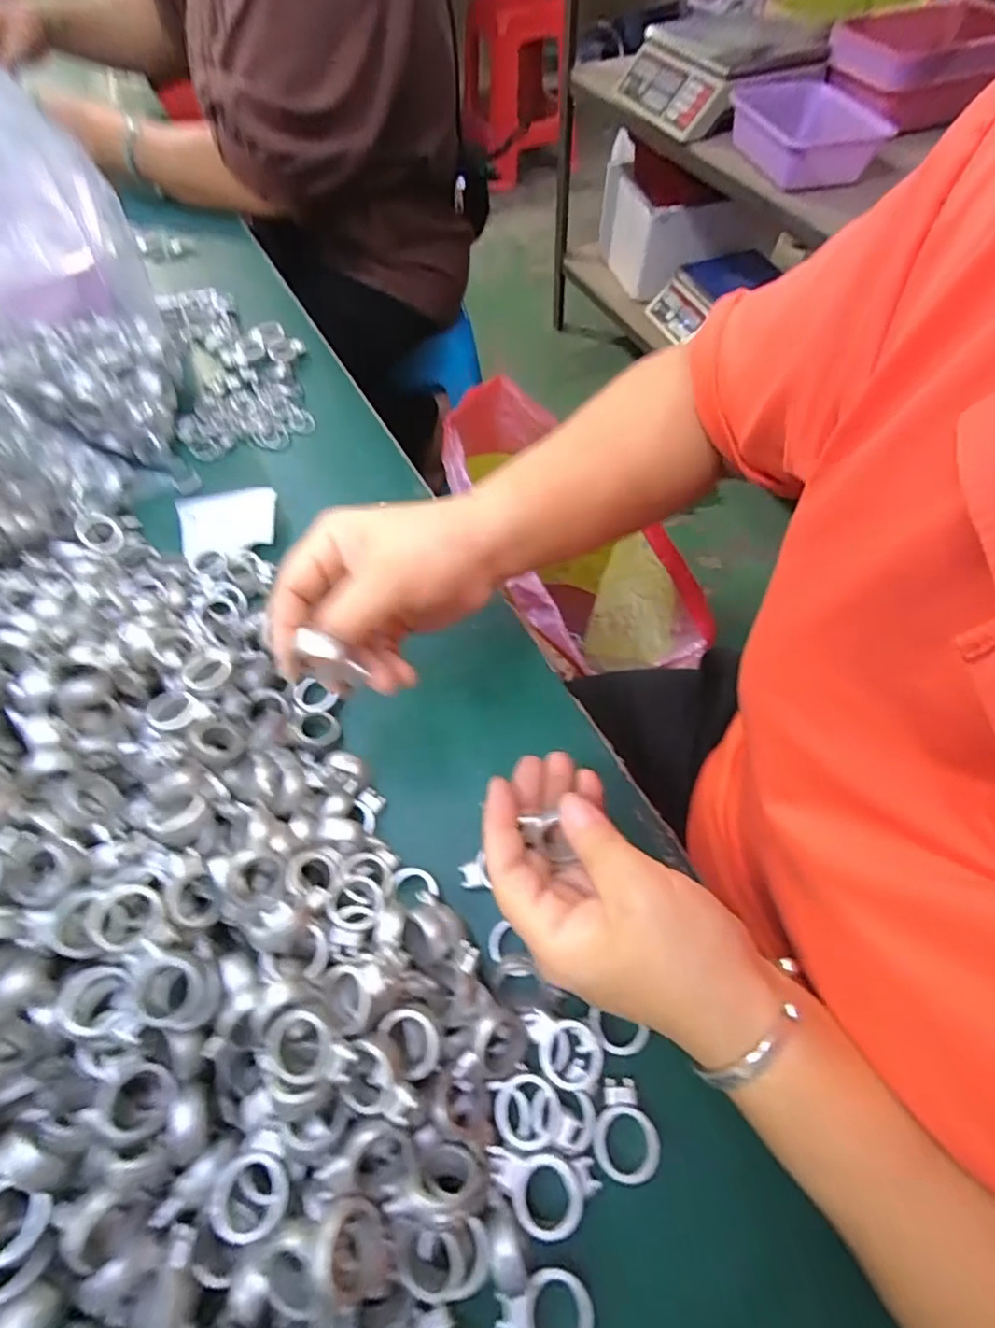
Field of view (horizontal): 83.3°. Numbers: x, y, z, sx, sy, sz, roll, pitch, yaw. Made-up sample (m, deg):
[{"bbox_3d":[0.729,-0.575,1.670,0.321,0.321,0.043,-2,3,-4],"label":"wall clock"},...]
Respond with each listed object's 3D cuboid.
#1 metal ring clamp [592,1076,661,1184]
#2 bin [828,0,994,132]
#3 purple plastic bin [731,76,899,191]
[{"bbox_3d":[0.054,0.197,0.238,0.027,0.009,0.034,-4,61,1],"label":"metal ring clamp"},{"bbox_3d":[0.690,-0.979,0.912,0.269,0.102,0.193,-9,61,-2],"label":"bin"},{"bbox_3d":[0.490,-0.853,0.904,0.204,0.068,0.239,-17,61,-7],"label":"purple plastic bin"}]

